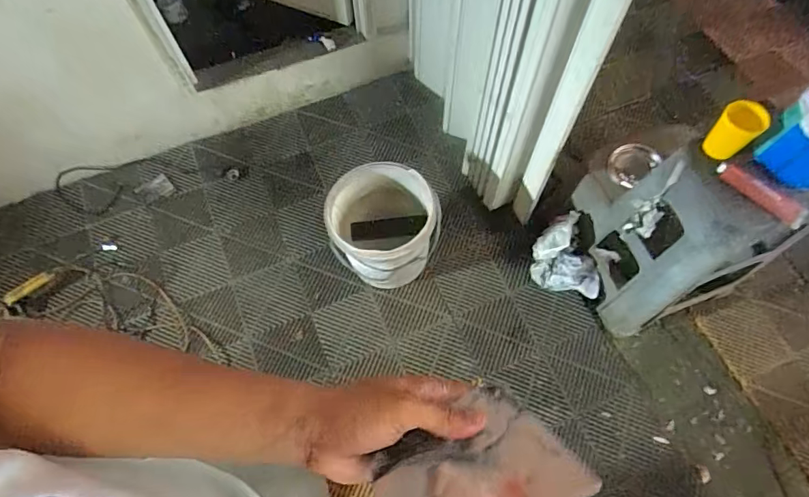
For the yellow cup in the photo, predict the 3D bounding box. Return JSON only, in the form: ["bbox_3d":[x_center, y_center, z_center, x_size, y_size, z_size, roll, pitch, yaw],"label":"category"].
[{"bbox_3d":[0.666,-0.237,0.943,0.078,0.091,0.079,0,64,1],"label":"yellow cup"}]

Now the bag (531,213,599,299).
[{"bbox_3d":[0.484,0.038,1.411,0.157,0.158,0.235,-24,66,-10],"label":"bag"}]

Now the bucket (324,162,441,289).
[{"bbox_3d":[-0.060,-0.050,1.414,0.298,0.343,0.275,0,64,1],"label":"bucket"}]

